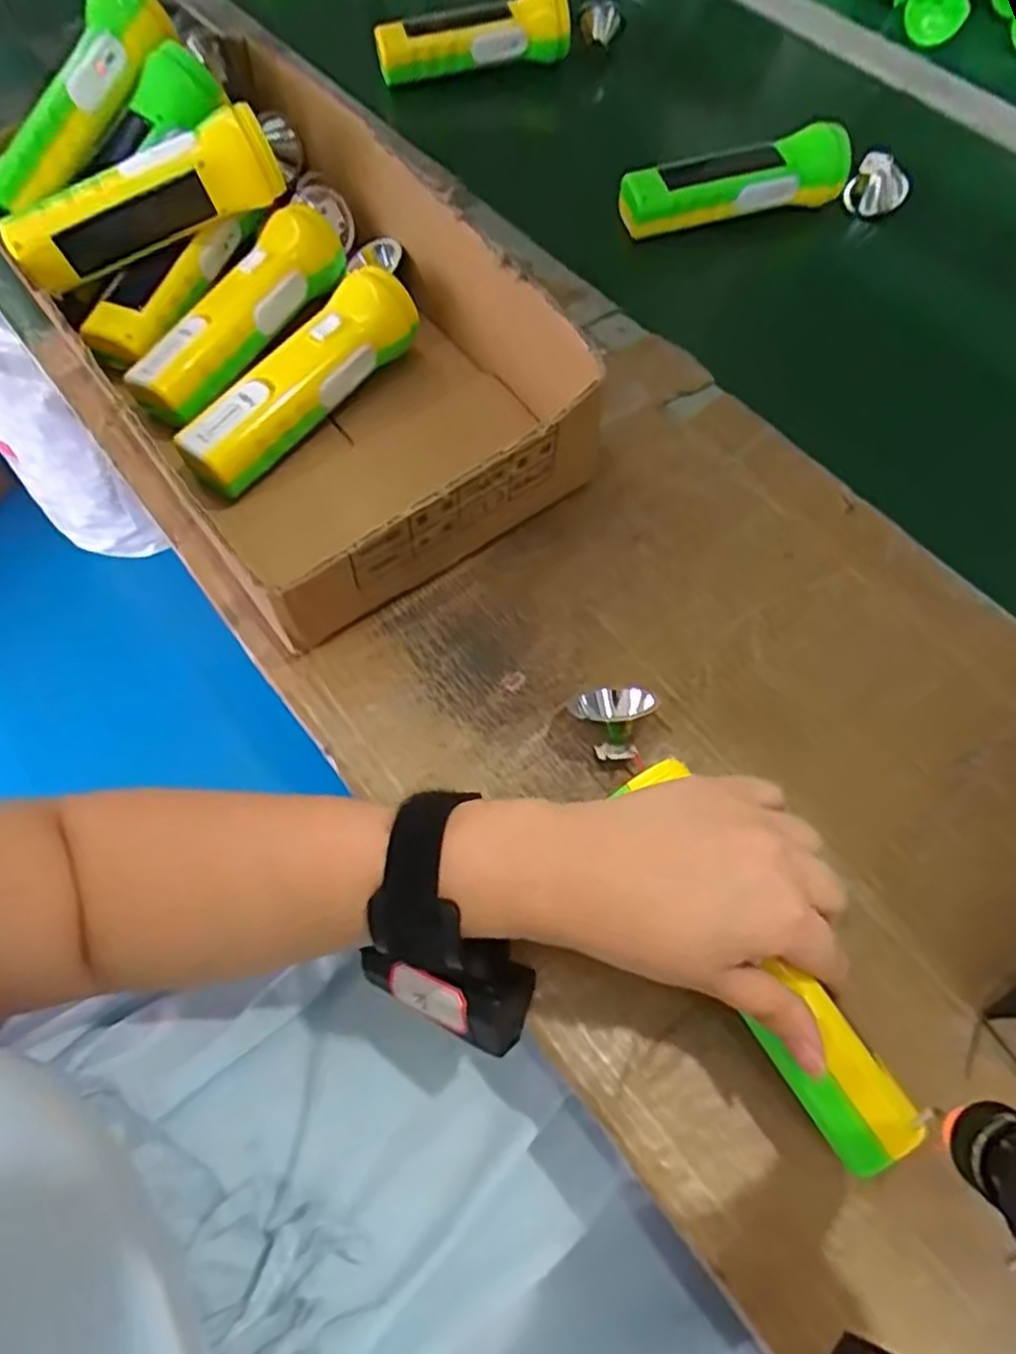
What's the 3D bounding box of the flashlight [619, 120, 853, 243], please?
[{"bbox_3d":[0.167,-0.369,0.558,0.172,0.051,0.044,-13,63,-8],"label":"flashlight"}]

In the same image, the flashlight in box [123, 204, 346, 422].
[{"bbox_3d":[-0.169,-0.232,0.472,0.048,0.041,0.165,32,67,14],"label":"flashlight in box"}]

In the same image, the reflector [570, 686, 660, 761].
[{"bbox_3d":[0.055,0.022,0.373,0.035,0.027,0.041,-22,23,-6],"label":"reflector"}]

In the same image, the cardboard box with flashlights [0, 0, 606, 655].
[{"bbox_3d":[-0.149,-0.233,0.454,0.220,0.108,0.418,-34,68,-17],"label":"cardboard box with flashlights"}]

